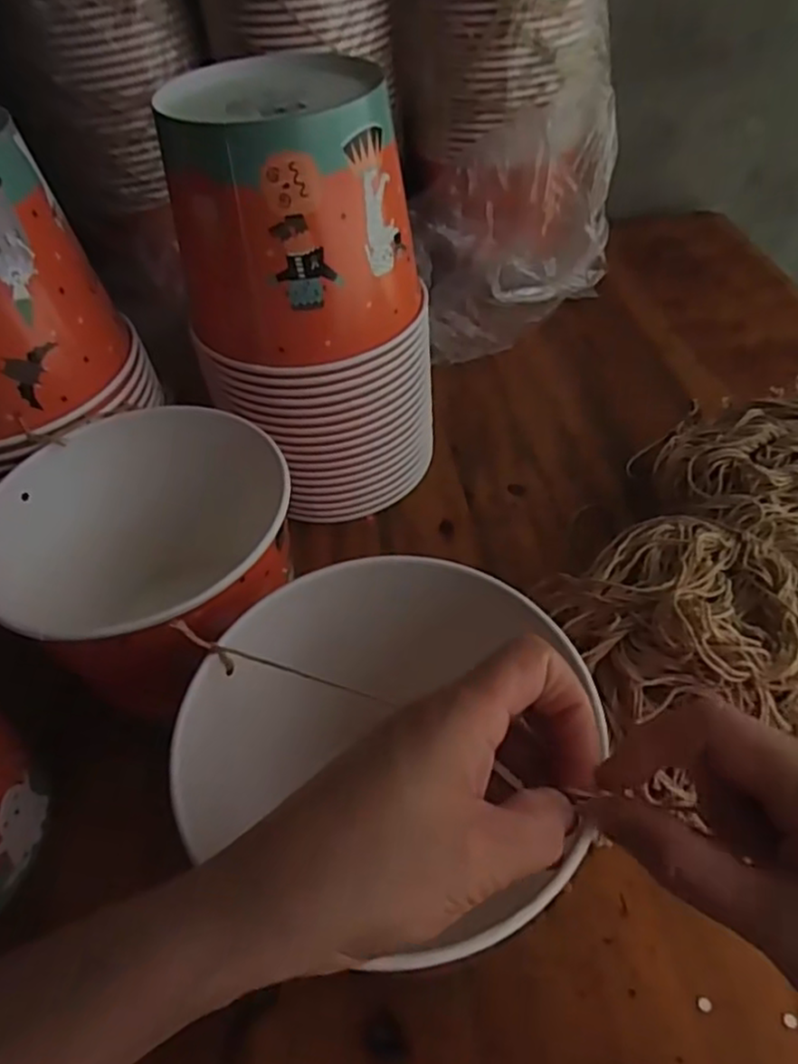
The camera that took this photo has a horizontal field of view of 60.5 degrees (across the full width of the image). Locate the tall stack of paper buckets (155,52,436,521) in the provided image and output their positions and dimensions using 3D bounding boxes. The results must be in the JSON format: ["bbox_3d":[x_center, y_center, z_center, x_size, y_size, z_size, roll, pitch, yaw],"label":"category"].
[{"bbox_3d":[-0.056,-0.140,0.455,0.122,0.265,0.130,27,55,27],"label":"tall stack of paper buckets"}]

